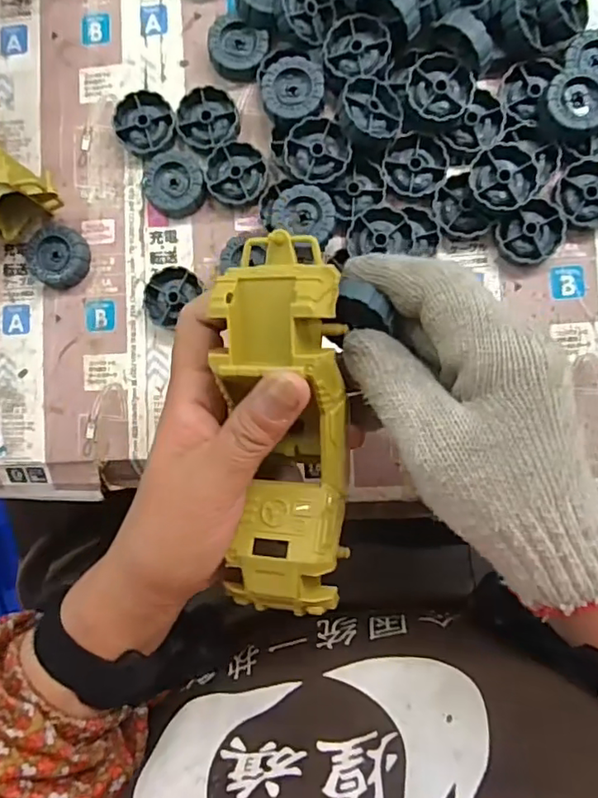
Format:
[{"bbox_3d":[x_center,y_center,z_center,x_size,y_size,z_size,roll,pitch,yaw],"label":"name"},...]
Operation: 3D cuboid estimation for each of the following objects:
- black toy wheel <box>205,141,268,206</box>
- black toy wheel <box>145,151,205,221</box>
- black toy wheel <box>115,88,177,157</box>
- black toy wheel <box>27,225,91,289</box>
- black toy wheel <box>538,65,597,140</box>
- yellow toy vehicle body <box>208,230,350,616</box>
[{"bbox_3d":[-0.039,-0.141,0.358,0.037,0.011,0.036,0,88,6],"label":"black toy wheel"},{"bbox_3d":[-0.079,-0.137,0.361,0.038,0.012,0.041,0,88,6],"label":"black toy wheel"},{"bbox_3d":[-0.097,-0.175,0.361,0.039,0.013,0.037,0,88,6],"label":"black toy wheel"},{"bbox_3d":[-0.155,-0.093,0.368,0.037,0.013,0.040,0,88,6],"label":"black toy wheel"},{"bbox_3d":[0.161,-0.172,0.331,0.035,0.017,0.035,0,88,6],"label":"black toy wheel"},{"bbox_3d":[-0.006,0.013,0.259,0.053,0.047,0.167,-1,99,6],"label":"yellow toy vehicle body"}]

